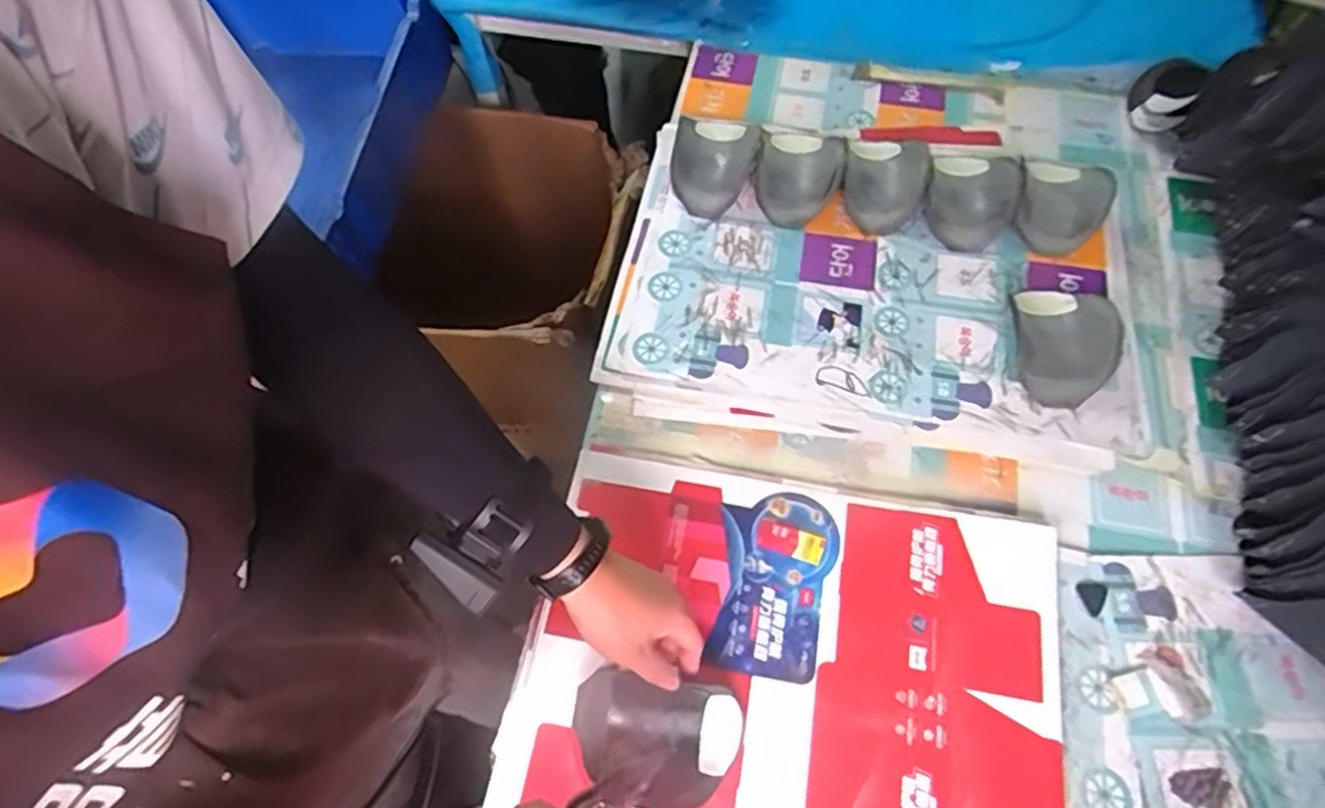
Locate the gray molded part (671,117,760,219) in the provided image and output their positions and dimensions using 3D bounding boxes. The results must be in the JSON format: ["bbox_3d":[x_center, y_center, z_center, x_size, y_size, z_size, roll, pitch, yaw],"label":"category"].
[{"bbox_3d":[0.063,-0.306,0.885,0.104,0.029,0.147,10,65,4],"label":"gray molded part"}]

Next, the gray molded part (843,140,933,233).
[{"bbox_3d":[0.272,-0.274,0.830,0.098,0.043,0.133,12,66,5],"label":"gray molded part"}]

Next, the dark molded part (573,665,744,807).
[{"bbox_3d":[-0.006,0.284,0.579,0.140,0.041,0.096,9,65,3],"label":"dark molded part"}]

